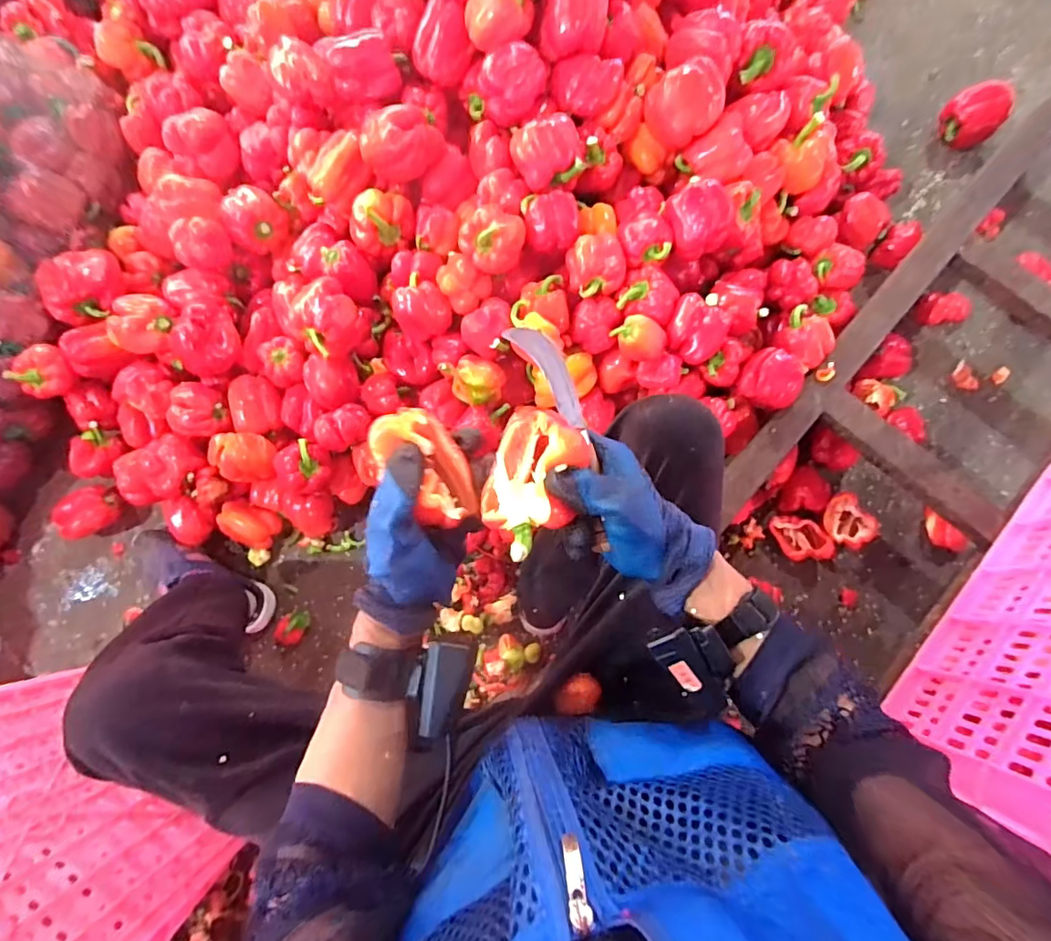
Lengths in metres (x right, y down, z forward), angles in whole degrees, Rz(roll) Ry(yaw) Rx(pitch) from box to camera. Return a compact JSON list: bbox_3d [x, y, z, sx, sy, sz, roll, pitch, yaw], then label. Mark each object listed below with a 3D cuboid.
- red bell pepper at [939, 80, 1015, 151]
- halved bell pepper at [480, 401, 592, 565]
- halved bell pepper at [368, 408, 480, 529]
[{"bbox_3d":[0.803,-0.636,0.947,0.093,0.086,0.093,0,81,-1],"label":"red bell pepper"},{"bbox_3d":[0.006,0.008,0.368,0.062,0.040,0.101,21,81,2],"label":"halved bell pepper"},{"bbox_3d":[-0.072,-0.003,0.391,0.052,0.039,0.091,-40,84,-7],"label":"halved bell pepper"}]

